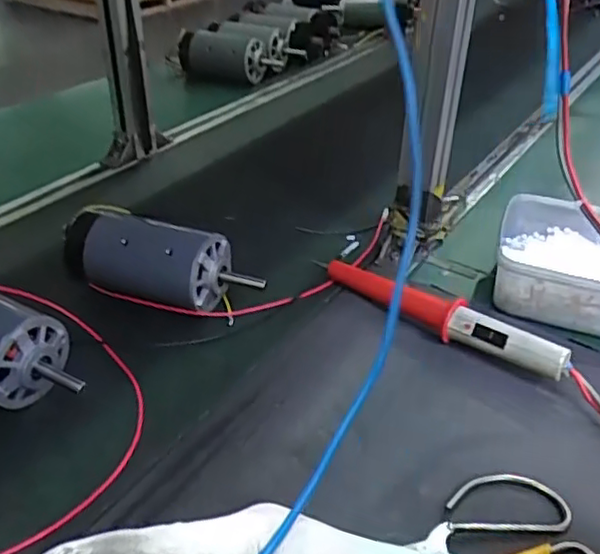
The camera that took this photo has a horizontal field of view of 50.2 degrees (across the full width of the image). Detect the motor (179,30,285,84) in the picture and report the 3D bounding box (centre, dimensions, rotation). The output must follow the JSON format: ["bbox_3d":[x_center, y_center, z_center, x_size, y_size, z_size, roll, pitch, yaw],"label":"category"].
[{"bbox_3d":[-0.142,-0.431,1.257,0.199,0.074,0.083,15,37,18],"label":"motor"}]

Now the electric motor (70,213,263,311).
[{"bbox_3d":[-0.143,-0.016,0.647,0.206,0.067,0.075,14,37,17],"label":"electric motor"}]

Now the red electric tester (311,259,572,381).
[{"bbox_3d":[0.124,0.030,0.611,0.264,0.044,0.037,26,42,29],"label":"red electric tester"}]

